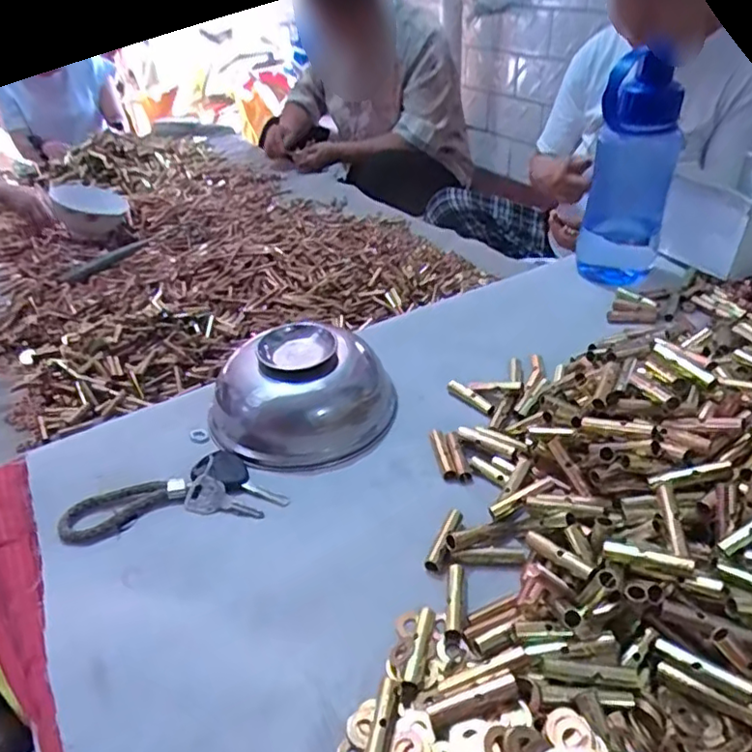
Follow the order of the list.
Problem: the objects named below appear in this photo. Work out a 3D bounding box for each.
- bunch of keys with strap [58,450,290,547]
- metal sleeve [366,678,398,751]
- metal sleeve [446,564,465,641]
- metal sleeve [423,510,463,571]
[{"bbox_3d":[-0.133,0.076,0.411,0.135,0.016,0.056,-10,37,-5],"label":"bunch of keys with strap"},{"bbox_3d":[0.003,0.160,0.283,0.009,0.012,0.043,2,38,11],"label":"metal sleeve"},{"bbox_3d":[0.044,0.122,0.338,0.009,0.006,0.043,1,37,10],"label":"metal sleeve"},{"bbox_3d":[0.042,0.098,0.371,0.008,0.010,0.045,12,41,23],"label":"metal sleeve"}]

